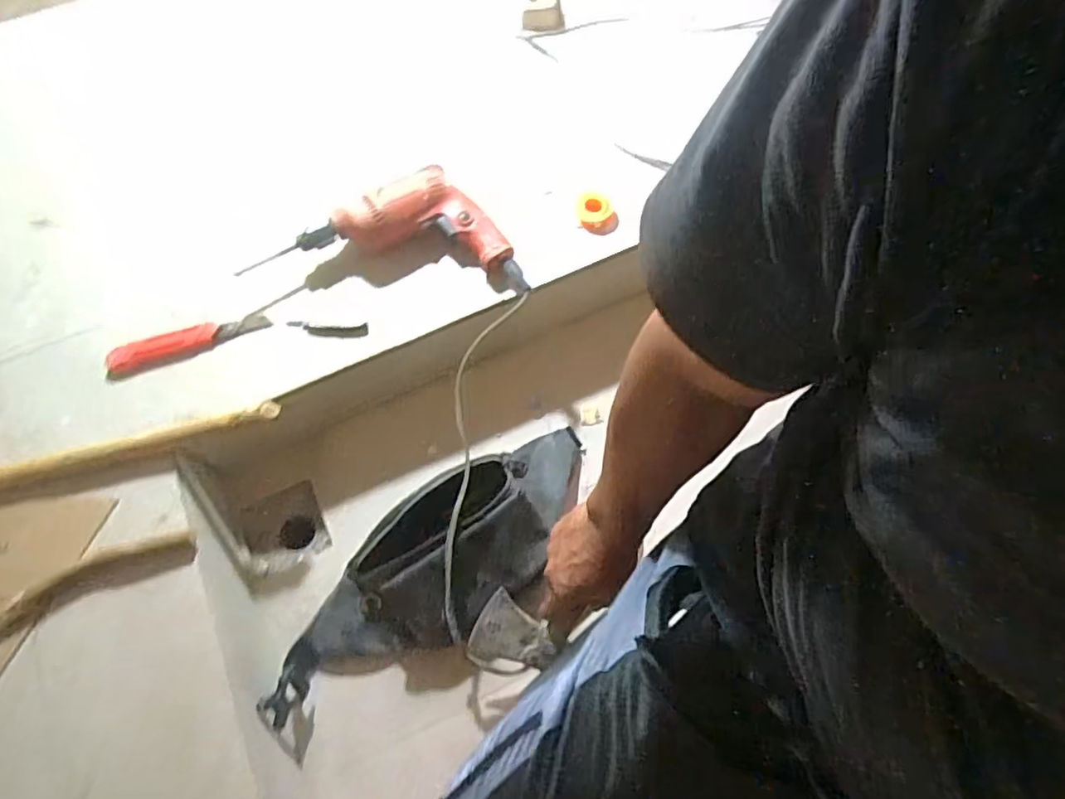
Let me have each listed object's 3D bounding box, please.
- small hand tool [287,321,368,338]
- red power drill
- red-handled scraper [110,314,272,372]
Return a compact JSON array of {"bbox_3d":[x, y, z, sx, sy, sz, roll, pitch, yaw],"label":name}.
[{"bbox_3d":[-0.253,-0.087,0.737,0.100,0.004,0.020,2,66,2],"label":"small hand tool"},{"bbox_3d":[-0.160,-0.221,0.761,0.313,0.062,0.147,4,67,2],"label":"red power drill"},{"bbox_3d":[-0.421,-0.074,0.726,0.190,0.012,0.036,-20,68,-8],"label":"red-handled scraper"}]

